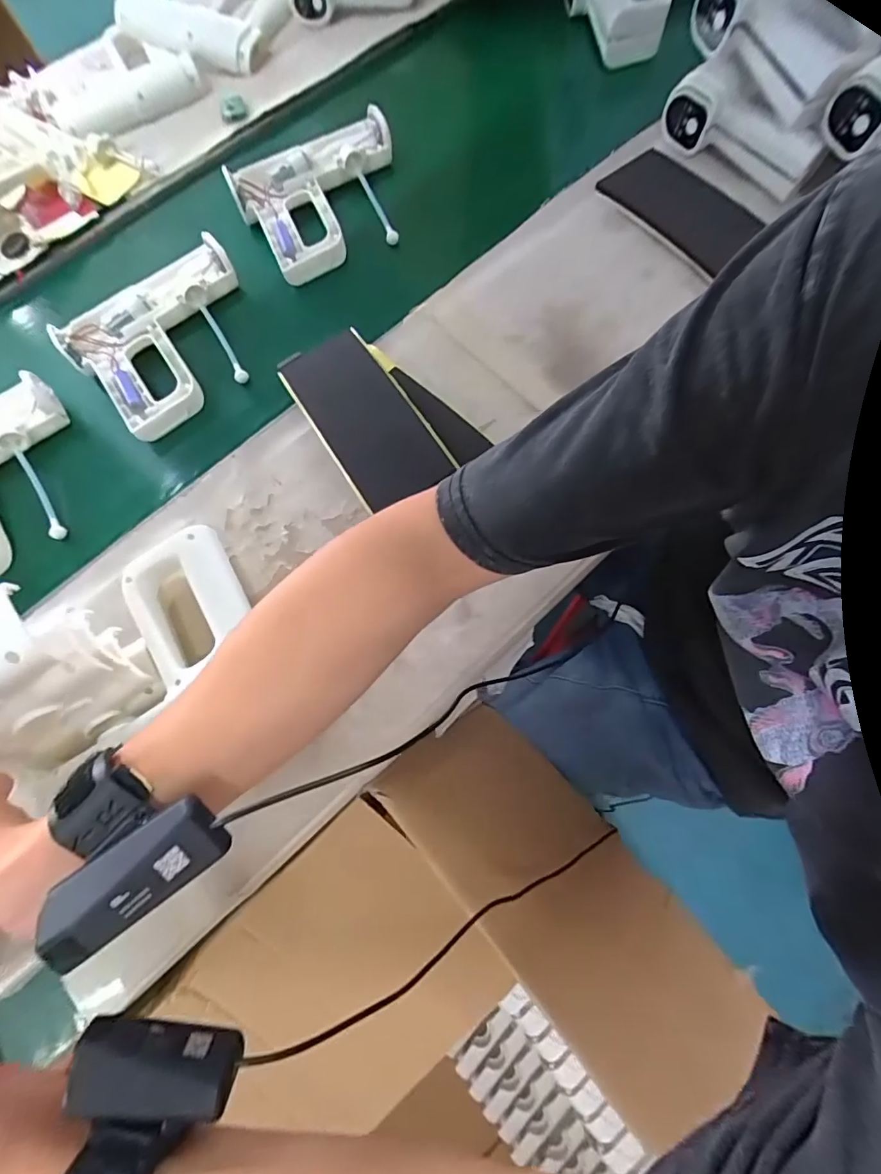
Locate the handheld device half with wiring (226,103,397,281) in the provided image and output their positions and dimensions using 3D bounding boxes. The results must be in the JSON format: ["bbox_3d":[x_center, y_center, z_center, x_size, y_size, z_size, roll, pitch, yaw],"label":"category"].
[{"bbox_3d":[-0.136,-0.488,0.606,0.208,0.051,0.172,-31,74,-6],"label":"handheld device half with wiring"}]

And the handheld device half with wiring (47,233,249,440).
[{"bbox_3d":[-0.303,-0.283,0.555,0.208,0.035,0.183,-37,74,-7],"label":"handheld device half with wiring"}]

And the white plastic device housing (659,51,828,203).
[{"bbox_3d":[0.339,-0.515,0.551,0.045,0.061,0.178,-41,76,-10],"label":"white plastic device housing"}]

